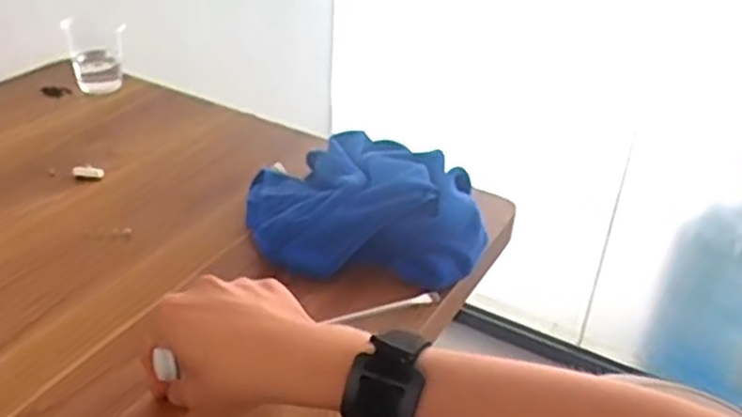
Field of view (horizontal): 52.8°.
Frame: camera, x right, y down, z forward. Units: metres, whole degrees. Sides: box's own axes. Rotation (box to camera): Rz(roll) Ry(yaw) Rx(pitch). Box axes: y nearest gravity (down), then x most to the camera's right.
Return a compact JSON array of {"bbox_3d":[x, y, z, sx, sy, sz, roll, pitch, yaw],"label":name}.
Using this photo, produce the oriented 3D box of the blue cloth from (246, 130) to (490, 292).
[{"bbox_3d":[-0.008,-0.002,0.631,0.185,0.061,0.185,-3,32,-11],"label":"blue cloth"}]

